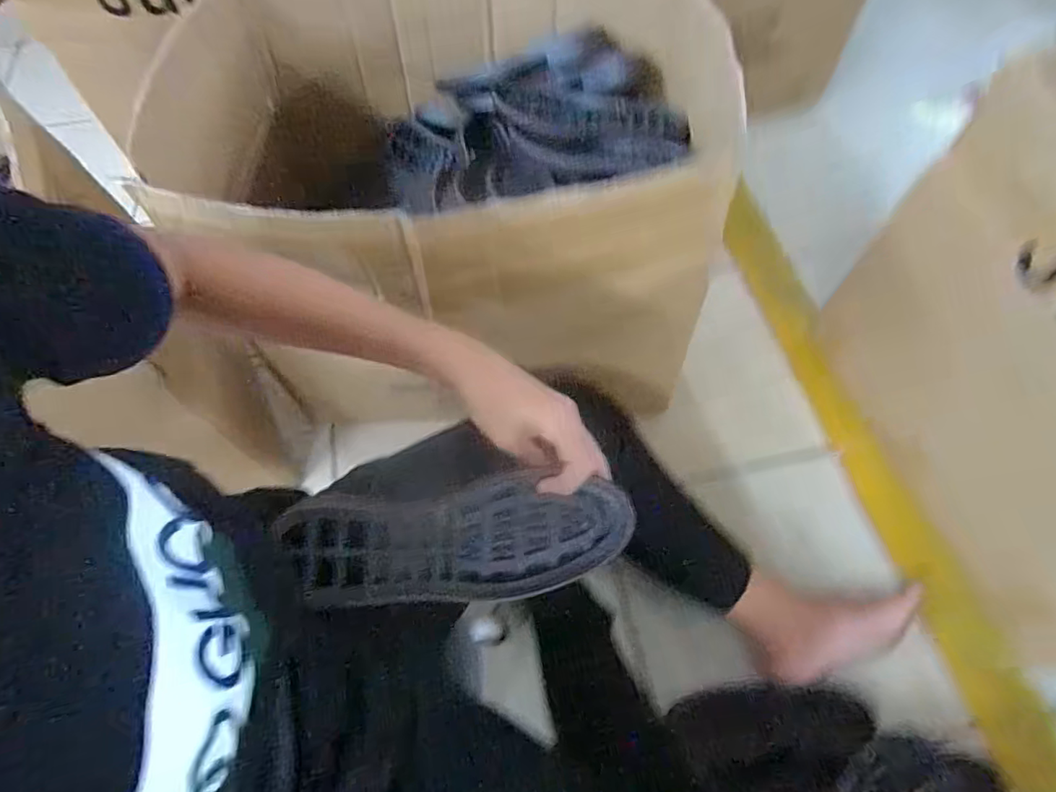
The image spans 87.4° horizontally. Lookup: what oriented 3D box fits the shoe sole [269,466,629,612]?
[{"bbox_3d":[-0.048,0.104,0.390,0.237,0.030,0.086,-3,86,-11],"label":"shoe sole"}]

